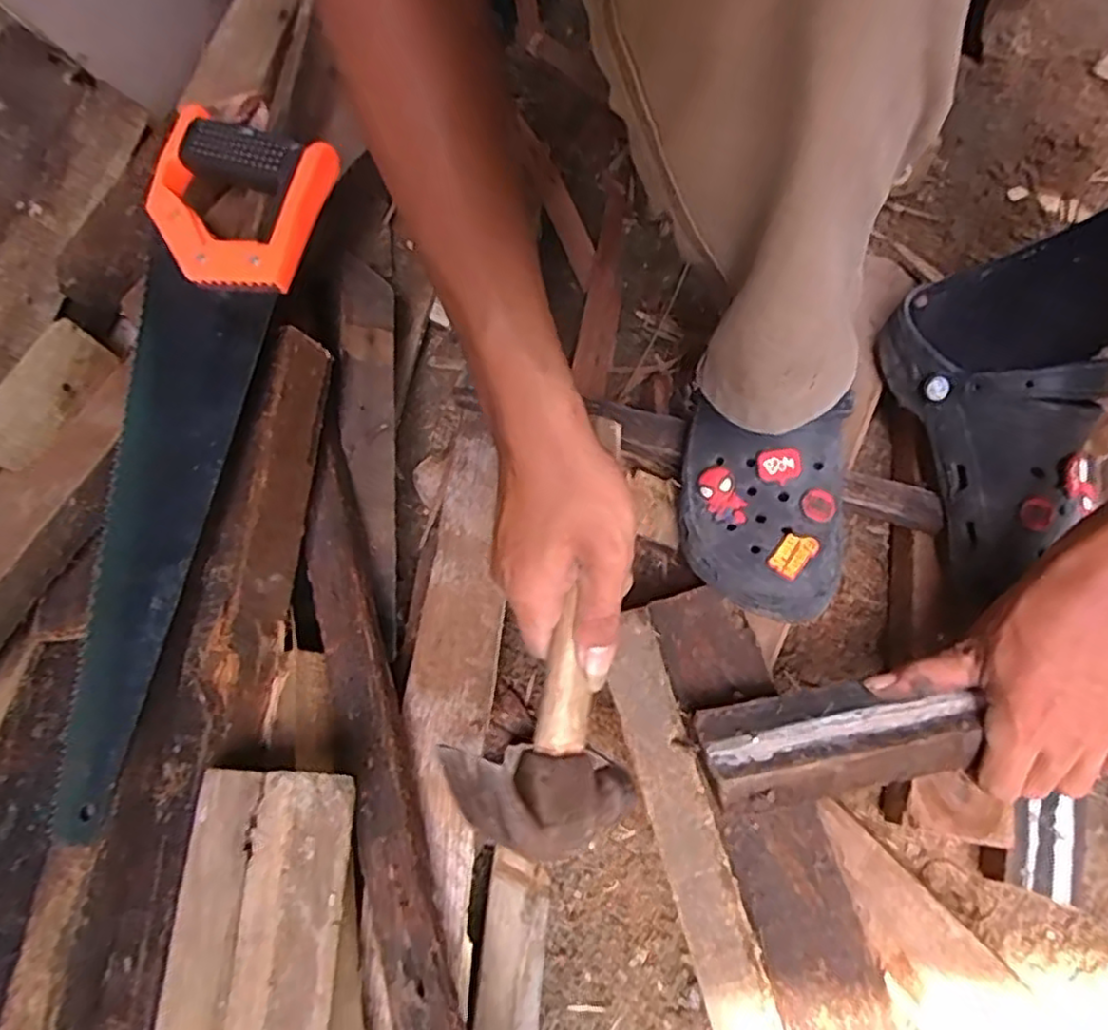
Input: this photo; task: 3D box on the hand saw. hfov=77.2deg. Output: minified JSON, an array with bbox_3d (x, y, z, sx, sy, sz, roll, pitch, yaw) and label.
[{"bbox_3d":[-0.233,-0.063,0.400,0.119,0.043,0.440,10,68,6],"label":"hand saw"}]

